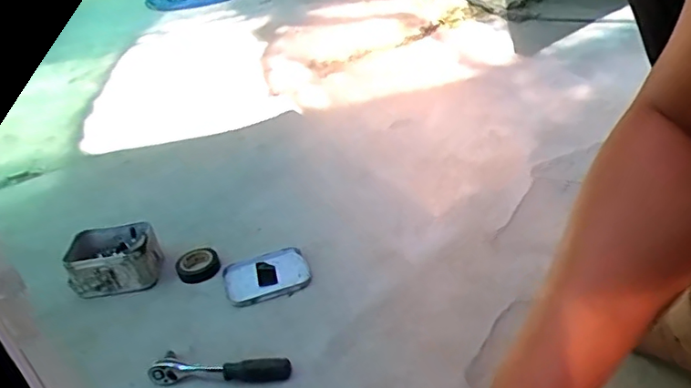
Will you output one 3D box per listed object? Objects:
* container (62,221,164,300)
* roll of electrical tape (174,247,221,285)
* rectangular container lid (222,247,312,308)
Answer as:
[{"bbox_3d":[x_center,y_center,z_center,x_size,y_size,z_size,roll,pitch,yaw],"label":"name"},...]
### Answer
[{"bbox_3d":[-0.304,0.085,0.739,0.103,0.056,0.078,-9,33,-1],"label":"container"},{"bbox_3d":[-0.196,0.093,0.745,0.056,0.020,0.051,-16,34,-13],"label":"roll of electrical tape"},{"bbox_3d":[-0.100,0.104,0.714,0.106,0.013,0.083,-16,34,-12],"label":"rectangular container lid"}]

